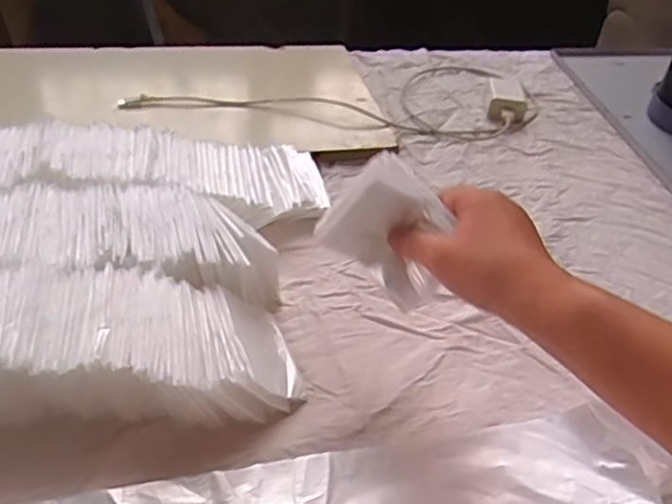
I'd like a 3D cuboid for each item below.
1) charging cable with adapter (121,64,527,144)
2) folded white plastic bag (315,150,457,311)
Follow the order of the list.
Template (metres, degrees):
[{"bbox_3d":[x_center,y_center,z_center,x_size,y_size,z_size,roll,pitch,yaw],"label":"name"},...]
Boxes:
[{"bbox_3d":[0.006,-0.198,0.774,0.462,0.023,0.178,4,43,-4],"label":"charging cable with adapter"},{"bbox_3d":[0.041,-0.015,0.431,0.088,0.071,0.015,41,11,13],"label":"folded white plastic bag"}]

